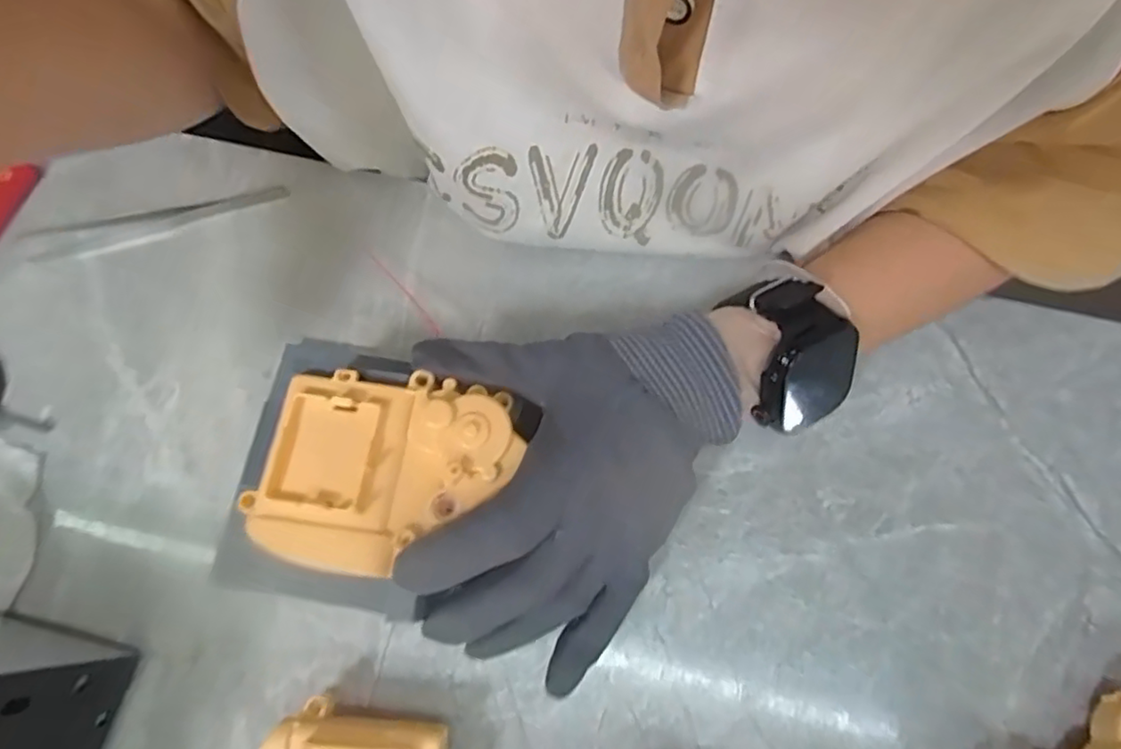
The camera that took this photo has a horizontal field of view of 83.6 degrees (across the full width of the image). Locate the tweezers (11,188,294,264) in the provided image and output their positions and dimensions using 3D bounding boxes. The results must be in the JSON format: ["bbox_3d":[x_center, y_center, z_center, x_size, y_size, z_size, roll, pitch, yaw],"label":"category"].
[{"bbox_3d":[-0.207,-0.077,0.325,0.128,0.004,0.019,-11,71,-5],"label":"tweezers"}]

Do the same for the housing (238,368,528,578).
[{"bbox_3d":[-0.064,0.033,0.225,0.088,0.012,0.073,11,71,3],"label":"housing"}]

